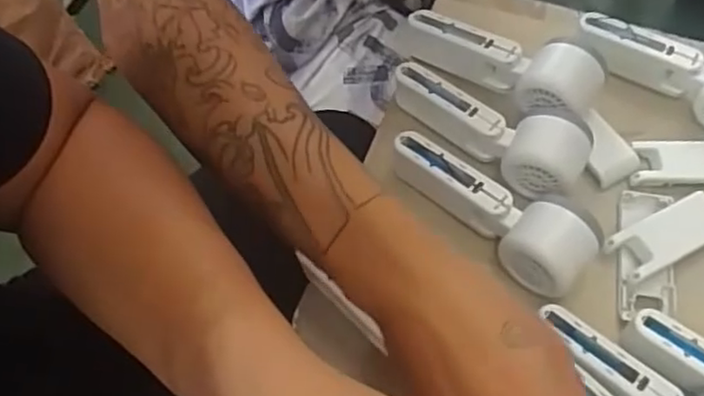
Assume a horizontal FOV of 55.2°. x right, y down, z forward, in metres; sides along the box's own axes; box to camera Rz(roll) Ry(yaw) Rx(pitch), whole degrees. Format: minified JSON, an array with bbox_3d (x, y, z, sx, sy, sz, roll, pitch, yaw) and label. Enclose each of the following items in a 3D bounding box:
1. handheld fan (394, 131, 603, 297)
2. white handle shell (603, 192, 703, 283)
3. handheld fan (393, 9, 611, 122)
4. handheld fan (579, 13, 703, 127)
[{"bbox_3d":[0.106,0.001,0.507,0.066,0.051,0.167,-39,68,-18],"label":"handheld fan"},{"bbox_3d":[0.240,0.029,0.509,0.096,0.011,0.039,-25,64,-12],"label":"white handle shell"},{"bbox_3d":[0.116,-0.110,0.551,0.170,0.055,0.054,24,65,13],"label":"handheld fan"},{"bbox_3d":[0.269,-0.107,0.566,0.163,0.061,0.052,28,66,15],"label":"handheld fan"}]

